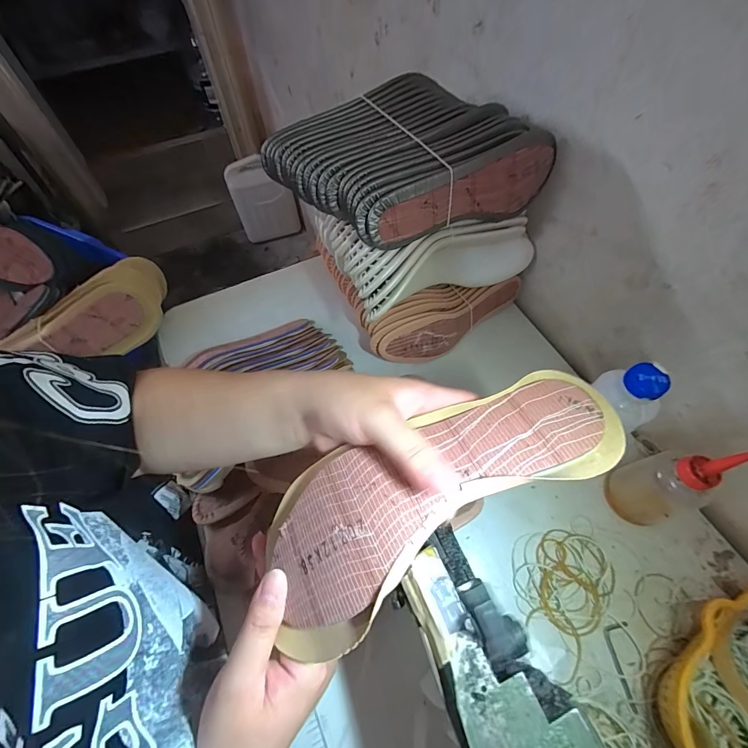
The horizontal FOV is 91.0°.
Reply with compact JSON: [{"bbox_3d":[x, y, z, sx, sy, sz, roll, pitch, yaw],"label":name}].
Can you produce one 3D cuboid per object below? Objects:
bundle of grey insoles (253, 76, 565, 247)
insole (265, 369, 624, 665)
[{"bbox_3d":[0.035,-0.226,0.400,0.264,0.085,0.178,-24,62,-13],"label":"bundle of grey insoles"},{"bbox_3d":[0.037,0.072,0.229,0.234,0.038,0.092,-28,63,-4],"label":"insole"}]

